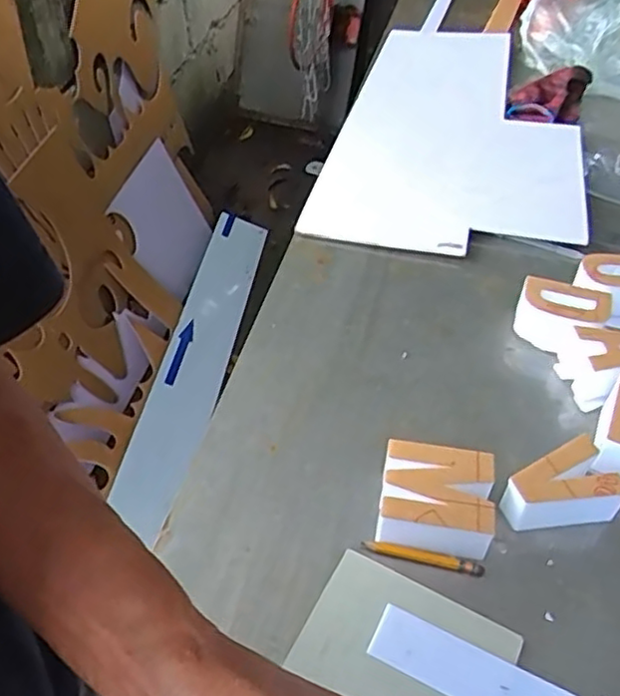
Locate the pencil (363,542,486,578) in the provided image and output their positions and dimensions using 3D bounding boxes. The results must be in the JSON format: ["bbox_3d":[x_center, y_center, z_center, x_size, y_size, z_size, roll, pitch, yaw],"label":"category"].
[{"bbox_3d":[0.086,0.160,0.501,0.091,0.006,0.008,10,46,10],"label":"pencil"}]

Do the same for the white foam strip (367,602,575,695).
[{"bbox_3d":[0.108,0.220,0.440,0.135,0.007,0.039,20,49,19],"label":"white foam strip"}]

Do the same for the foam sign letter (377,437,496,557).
[{"bbox_3d":[0.098,0.120,0.515,0.081,0.049,0.070,9,46,9],"label":"foam sign letter"}]

